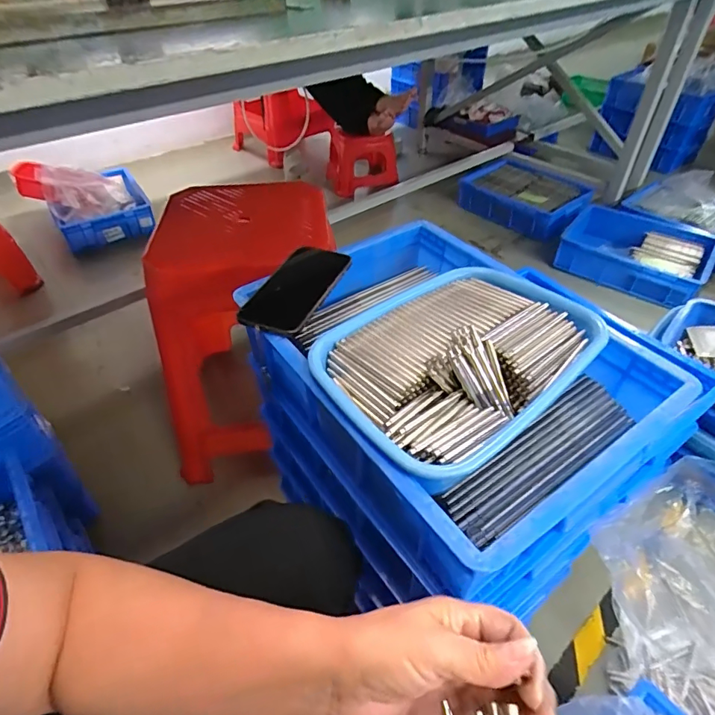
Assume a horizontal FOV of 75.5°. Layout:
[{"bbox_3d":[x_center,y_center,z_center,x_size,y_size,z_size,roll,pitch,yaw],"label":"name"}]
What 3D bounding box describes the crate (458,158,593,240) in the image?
[{"bbox_3d":[0.626,-0.611,1.762,0.335,0.100,0.441,-32,52,-28],"label":"crate"}]

